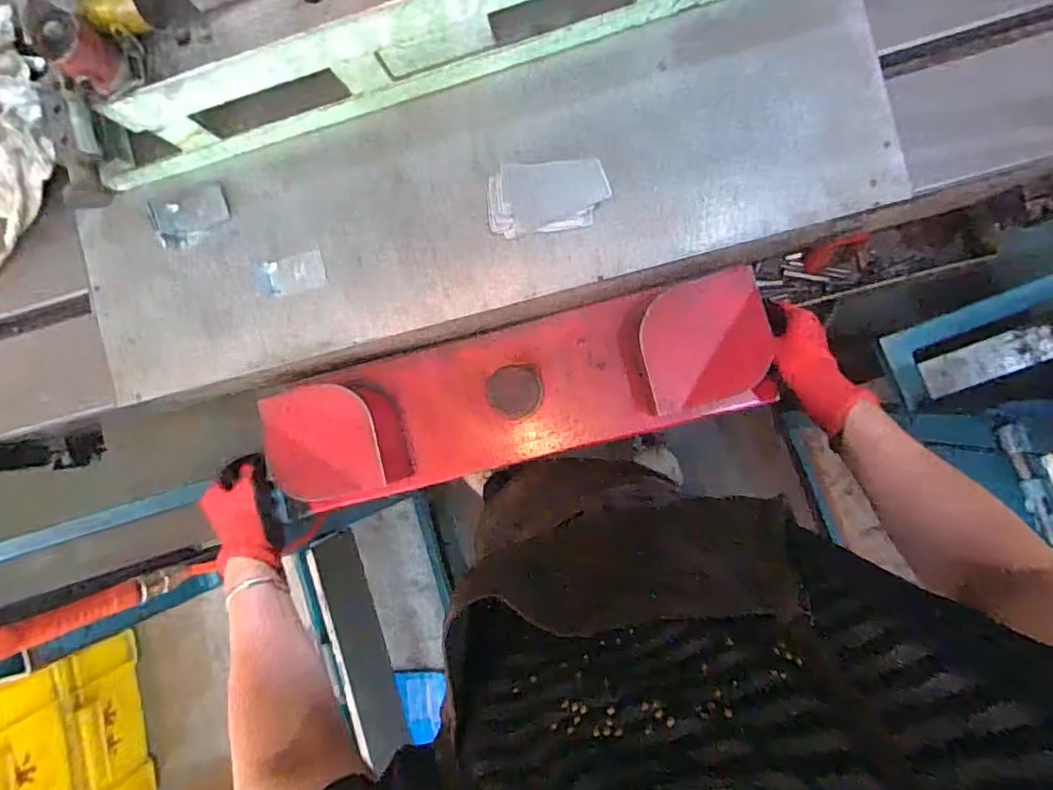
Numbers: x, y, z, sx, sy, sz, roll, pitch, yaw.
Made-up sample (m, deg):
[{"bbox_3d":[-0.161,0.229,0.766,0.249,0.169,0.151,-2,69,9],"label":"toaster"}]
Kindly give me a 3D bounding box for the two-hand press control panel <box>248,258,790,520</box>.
[{"bbox_3d":[-0.012,-0.001,0.638,0.505,0.096,0.146,-14,87,6],"label":"two-hand press control panel"}]

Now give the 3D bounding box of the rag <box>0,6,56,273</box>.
[{"bbox_3d":[-0.559,-0.272,0.625,0.152,0.052,0.233,-20,87,7],"label":"rag"}]

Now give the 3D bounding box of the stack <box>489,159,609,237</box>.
[{"bbox_3d":[0.020,-0.181,0.551,0.109,0.033,0.054,-4,89,8],"label":"stack"}]

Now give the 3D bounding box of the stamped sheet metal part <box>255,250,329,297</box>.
[{"bbox_3d":[-0.241,-0.122,0.608,0.072,0.010,0.036,-12,88,8],"label":"stamped sheet metal part"}]

